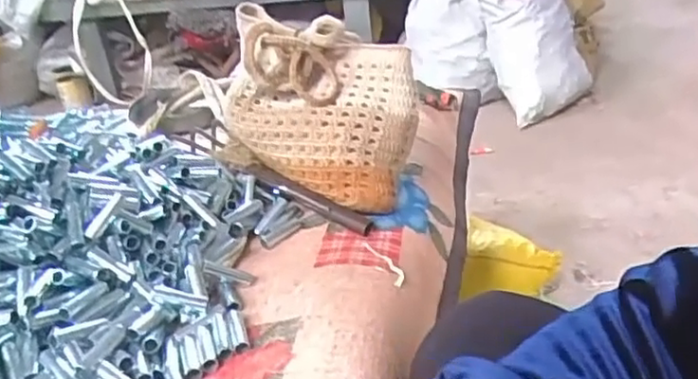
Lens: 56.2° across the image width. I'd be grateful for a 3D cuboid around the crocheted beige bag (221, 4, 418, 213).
[{"bbox_3d":[-0.037,-0.078,0.650,0.195,0.169,0.098,12,32,34],"label":"crocheted beige bag"}]

